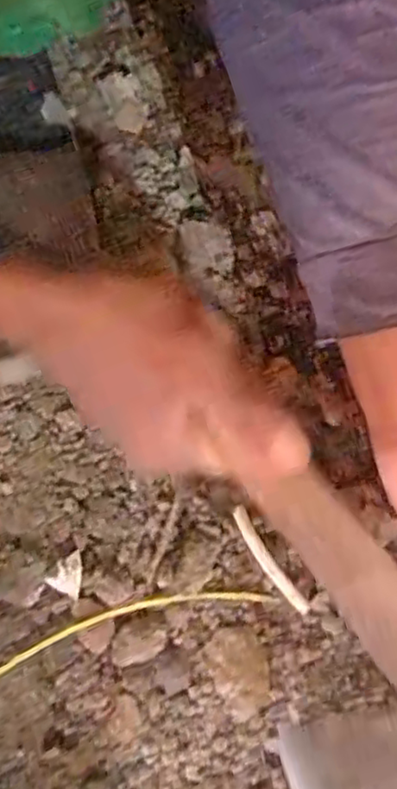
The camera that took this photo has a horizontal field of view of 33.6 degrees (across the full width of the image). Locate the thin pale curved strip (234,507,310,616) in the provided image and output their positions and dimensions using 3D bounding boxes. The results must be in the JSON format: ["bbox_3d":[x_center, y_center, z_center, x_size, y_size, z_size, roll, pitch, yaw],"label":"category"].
[{"bbox_3d":[0.043,0.101,0.402,0.011,0.006,0.073,-30,71,-15],"label":"thin pale curved strip"}]

